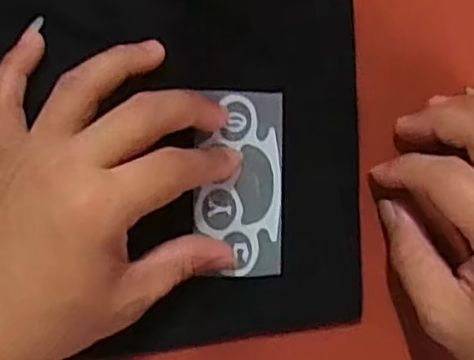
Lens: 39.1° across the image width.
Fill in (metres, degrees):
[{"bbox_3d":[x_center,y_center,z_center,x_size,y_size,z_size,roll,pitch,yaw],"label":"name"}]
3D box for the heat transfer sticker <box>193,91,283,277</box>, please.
[{"bbox_3d":[0.001,0.001,0.328,0.042,0.004,0.089,2,87,-7],"label":"heat transfer sticker"}]

